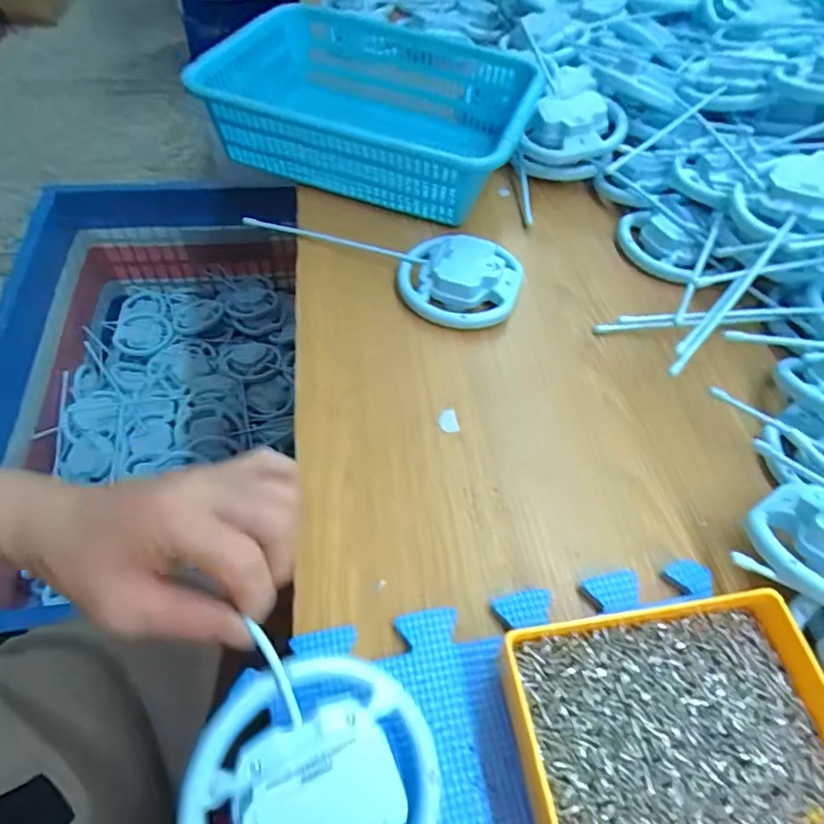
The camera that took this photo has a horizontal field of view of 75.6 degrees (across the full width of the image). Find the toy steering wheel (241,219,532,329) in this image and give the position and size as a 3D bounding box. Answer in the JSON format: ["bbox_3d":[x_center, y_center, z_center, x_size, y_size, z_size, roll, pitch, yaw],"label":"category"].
[{"bbox_3d":[-0.020,-0.133,0.445,0.229,0.033,0.089,22,57,10],"label":"toy steering wheel"}]

